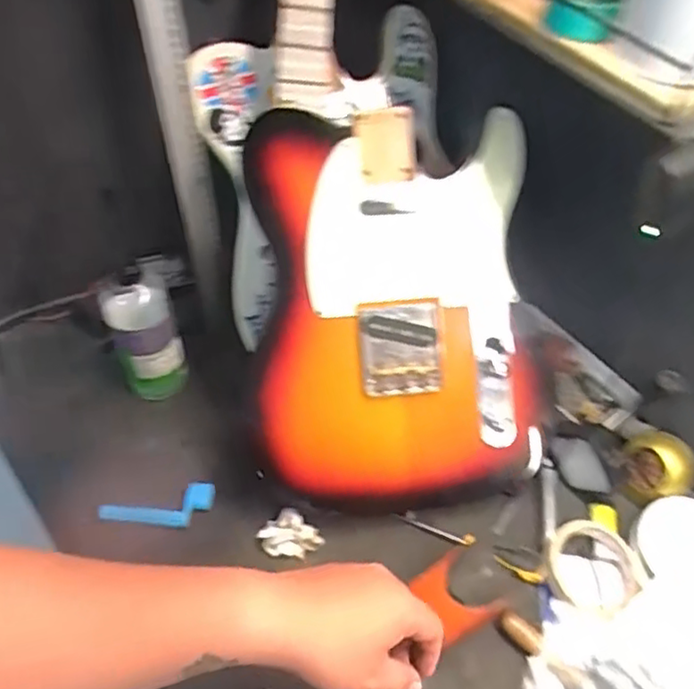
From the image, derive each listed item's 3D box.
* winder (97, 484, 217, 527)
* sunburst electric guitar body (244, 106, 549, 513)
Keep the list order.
[{"bbox_3d":[-0.193,0.169,0.672,0.114,0.029,0.036,-10,52,-9],"label":"winder"},{"bbox_3d":[0.055,-0.025,0.650,0.284,0.384,0.048,-3,7,-8],"label":"sunburst electric guitar body"}]

